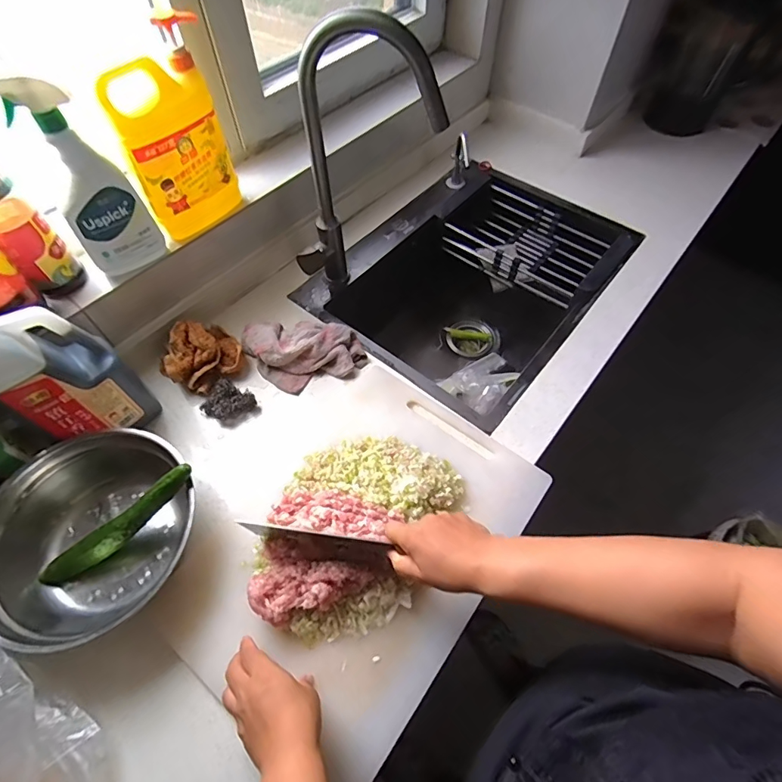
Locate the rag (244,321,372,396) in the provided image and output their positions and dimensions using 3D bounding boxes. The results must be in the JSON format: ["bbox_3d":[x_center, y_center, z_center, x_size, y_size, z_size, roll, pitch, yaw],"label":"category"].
[{"bbox_3d":[-0.150,-0.078,0.763,0.187,0.049,0.146,-21,61,-12],"label":"rag"}]

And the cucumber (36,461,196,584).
[{"bbox_3d":[-0.351,0.177,0.571,0.247,0.032,0.029,-38,63,5],"label":"cucumber"}]

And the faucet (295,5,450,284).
[{"bbox_3d":[-0.047,-0.325,0.696,0.244,0.428,0.056,-2,59,0],"label":"faucet"}]

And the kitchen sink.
[{"bbox_3d":[0.175,-0.203,1.008,0.468,0.260,0.635,35,65,20],"label":"kitchen sink"}]

